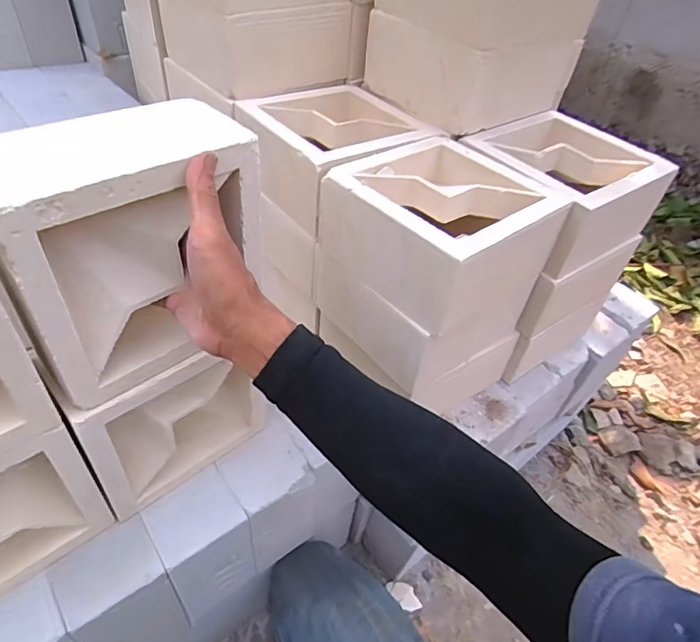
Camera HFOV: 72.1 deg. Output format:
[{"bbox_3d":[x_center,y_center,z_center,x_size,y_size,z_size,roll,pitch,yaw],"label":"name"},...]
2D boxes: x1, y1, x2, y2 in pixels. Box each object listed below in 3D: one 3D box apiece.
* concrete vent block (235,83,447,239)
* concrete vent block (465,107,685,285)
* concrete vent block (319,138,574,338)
[{"bbox_3d":[-0.023,-0.229,0.650,0.195,0.117,0.200,-29,54,-30],"label":"concrete vent block"},{"bbox_3d":[0.271,-0.182,0.636,0.184,0.096,0.206,-24,52,-27],"label":"concrete vent block"},{"bbox_3d":[0.099,-0.109,0.542,0.189,0.101,0.190,-30,54,-30],"label":"concrete vent block"}]

